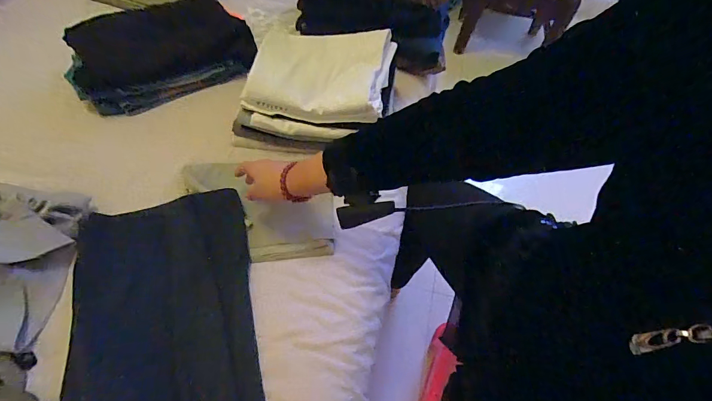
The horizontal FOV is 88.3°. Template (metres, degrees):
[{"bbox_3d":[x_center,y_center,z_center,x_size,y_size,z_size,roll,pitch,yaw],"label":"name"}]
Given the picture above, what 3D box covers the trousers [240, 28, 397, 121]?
[{"bbox_3d":[-0.059,-0.222,0.631,0.228,0.054,0.170,9,59,2],"label":"trousers"}]

